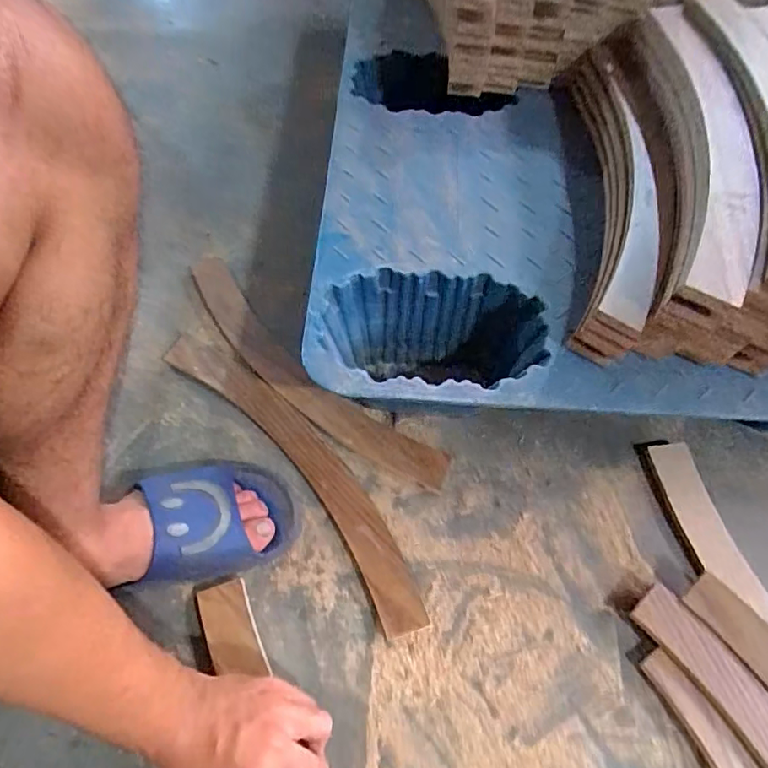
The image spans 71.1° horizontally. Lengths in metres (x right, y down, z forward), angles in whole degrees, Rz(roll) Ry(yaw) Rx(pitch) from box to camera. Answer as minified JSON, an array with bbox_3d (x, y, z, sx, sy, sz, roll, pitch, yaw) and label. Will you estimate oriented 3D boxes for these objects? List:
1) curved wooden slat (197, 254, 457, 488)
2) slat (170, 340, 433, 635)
[{"bbox_3d":[-0.109,-0.018,0.674,0.441,0.014,0.077,39,69,20],"label":"curved wooden slat"},{"bbox_3d":[-0.099,0.083,0.608,0.078,0.028,0.430,-37,66,-22],"label":"slat"}]

